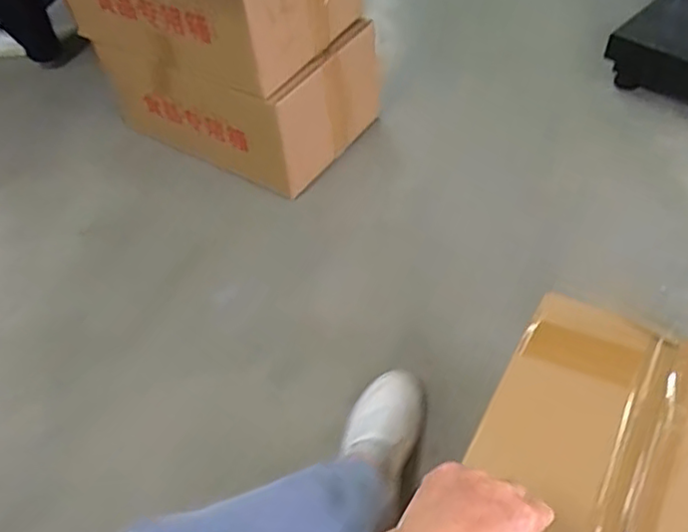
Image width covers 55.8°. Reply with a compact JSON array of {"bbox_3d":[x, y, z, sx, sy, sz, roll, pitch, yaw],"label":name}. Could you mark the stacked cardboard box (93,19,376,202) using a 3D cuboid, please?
[{"bbox_3d":[-0.202,-0.346,1.256,0.455,0.227,0.285,24,55,24],"label":"stacked cardboard box"}]

